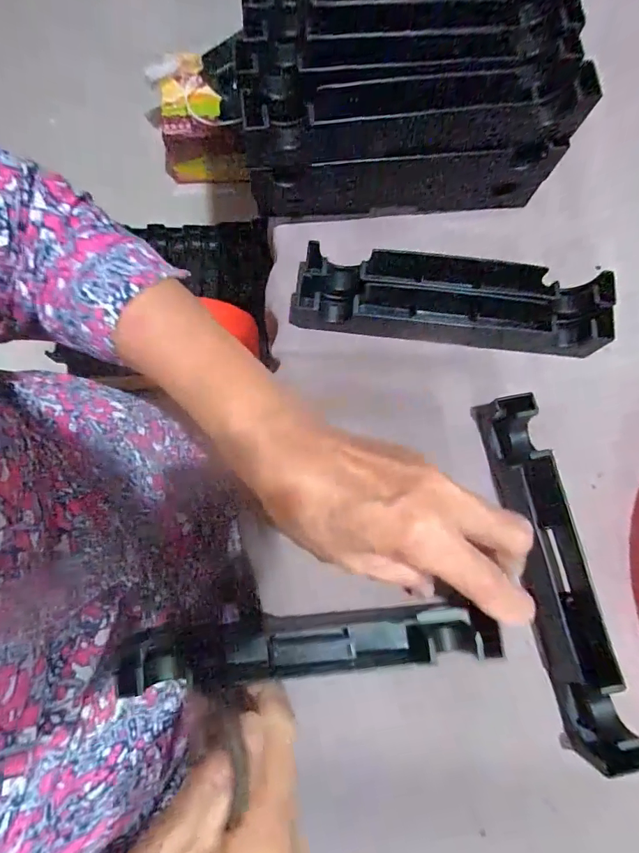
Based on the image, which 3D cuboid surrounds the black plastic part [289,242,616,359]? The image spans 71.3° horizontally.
[{"bbox_3d":[0.084,-0.083,0.290,0.198,0.029,0.047,8,76,0],"label":"black plastic part"}]

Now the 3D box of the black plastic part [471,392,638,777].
[{"bbox_3d":[0.133,0.079,0.253,0.036,0.028,0.192,-11,77,-5],"label":"black plastic part"}]

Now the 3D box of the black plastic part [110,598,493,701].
[{"bbox_3d":[-0.004,0.122,0.248,0.200,0.021,0.030,-4,75,-3],"label":"black plastic part"}]

